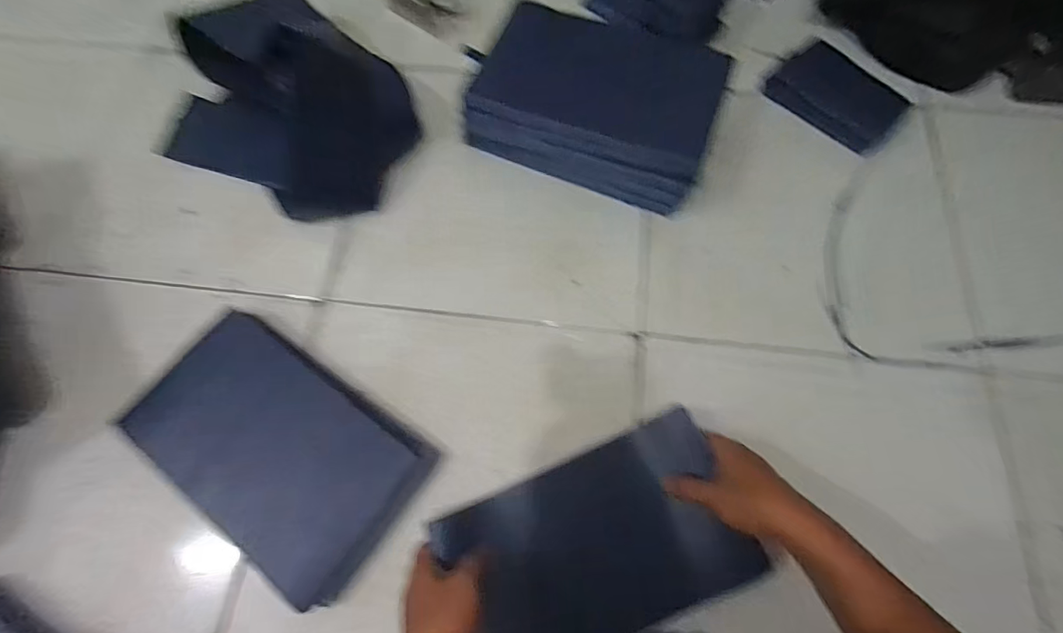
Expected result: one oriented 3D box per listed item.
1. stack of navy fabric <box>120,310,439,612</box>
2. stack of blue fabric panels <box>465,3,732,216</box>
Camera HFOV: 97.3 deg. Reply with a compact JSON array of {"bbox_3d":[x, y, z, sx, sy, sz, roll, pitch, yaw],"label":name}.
[{"bbox_3d":[-0.298,0.130,0.516,0.258,0.040,0.181,33,74,12],"label":"stack of navy fabric"},{"bbox_3d":[0.083,-0.284,0.629,0.307,0.099,0.204,17,70,7],"label":"stack of blue fabric panels"}]

